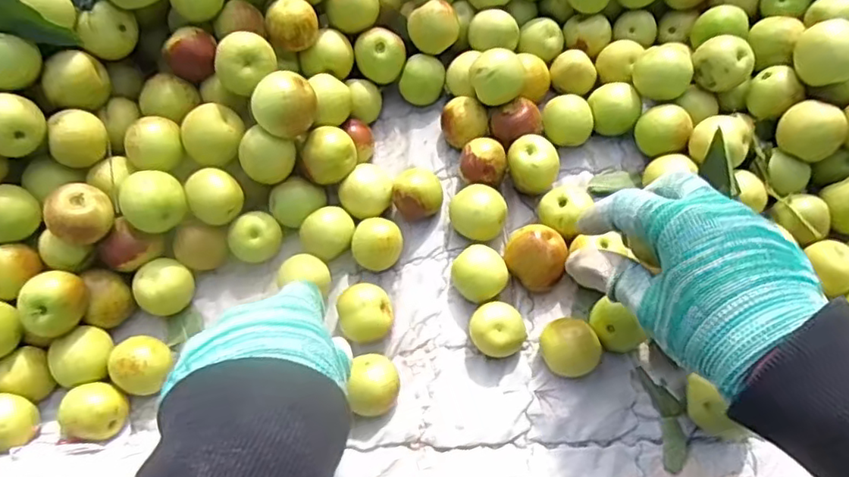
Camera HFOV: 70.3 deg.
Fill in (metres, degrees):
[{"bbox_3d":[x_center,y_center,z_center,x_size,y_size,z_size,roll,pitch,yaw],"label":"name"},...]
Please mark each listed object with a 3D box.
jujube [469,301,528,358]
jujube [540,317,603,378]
[{"bbox_3d":[0.045,0.058,0.376,0.031,0.025,0.031,-14,67,-4],"label":"jujube"},{"bbox_3d":[0.088,0.067,0.367,0.032,0.025,0.033,-1,66,2],"label":"jujube"}]

